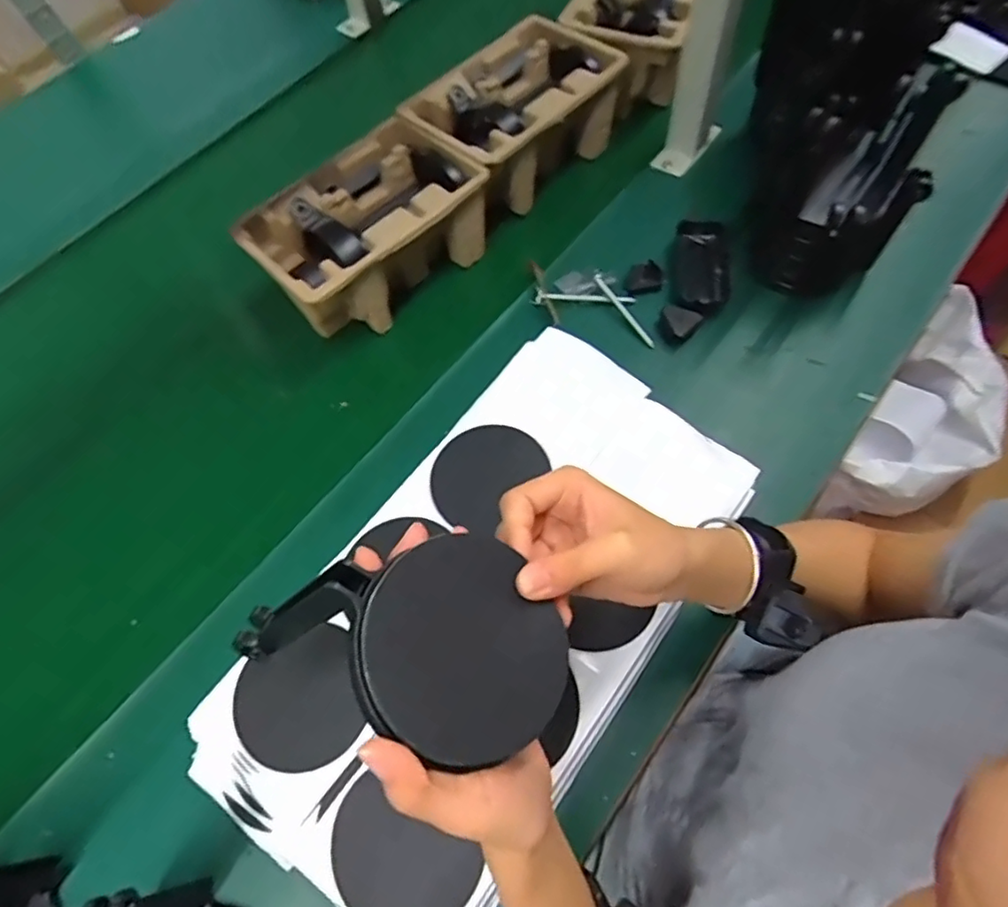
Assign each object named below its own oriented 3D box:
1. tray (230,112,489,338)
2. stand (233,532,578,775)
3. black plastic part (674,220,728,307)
[{"bbox_3d":[-0.142,-0.226,0.622,0.145,0.111,0.214,41,68,19],"label":"tray"},{"bbox_3d":[-0.039,0.085,0.285,0.126,0.050,0.090,36,56,-7],"label":"stand"},{"bbox_3d":[0.202,-0.195,0.623,0.053,0.021,0.113,9,61,3],"label":"black plastic part"}]

